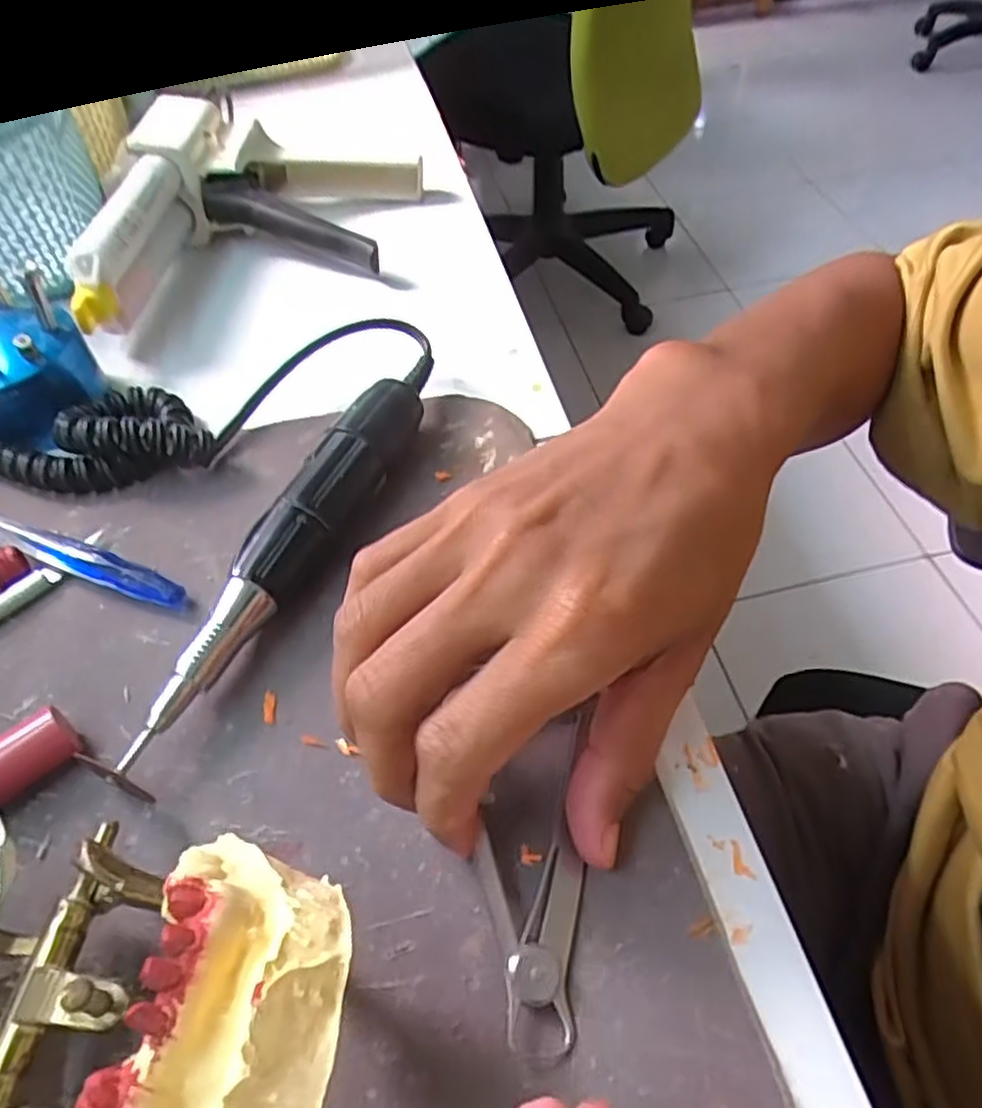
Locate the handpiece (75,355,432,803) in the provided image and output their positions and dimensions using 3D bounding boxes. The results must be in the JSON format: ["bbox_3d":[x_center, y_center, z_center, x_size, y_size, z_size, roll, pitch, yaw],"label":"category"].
[{"bbox_3d":[-0.068,-0.005,0.262,0.023,0.028,0.188,18,55,16],"label":"handpiece"}]

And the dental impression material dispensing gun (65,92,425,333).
[{"bbox_3d":[-0.118,-0.172,0.380,0.140,0.063,0.164,1,52,3],"label":"dental impression material dispensing gun"}]

